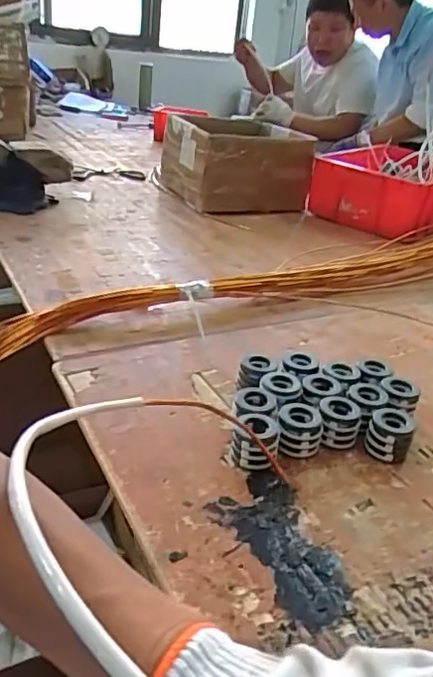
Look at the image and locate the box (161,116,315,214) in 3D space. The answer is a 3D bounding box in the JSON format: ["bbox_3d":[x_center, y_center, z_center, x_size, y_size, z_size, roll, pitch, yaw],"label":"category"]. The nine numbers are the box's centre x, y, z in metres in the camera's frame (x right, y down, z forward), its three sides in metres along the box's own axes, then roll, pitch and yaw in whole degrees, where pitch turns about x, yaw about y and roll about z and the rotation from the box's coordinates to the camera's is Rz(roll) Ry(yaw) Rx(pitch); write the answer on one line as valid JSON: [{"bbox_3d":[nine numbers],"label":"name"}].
[{"bbox_3d":[0.052,-0.473,1.555,0.325,0.190,0.293,-7,30,-23],"label":"box"}]

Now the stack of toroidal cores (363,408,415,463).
[{"bbox_3d":[0.193,0.110,0.643,0.047,0.049,0.050,16,29,18],"label":"stack of toroidal cores"}]

